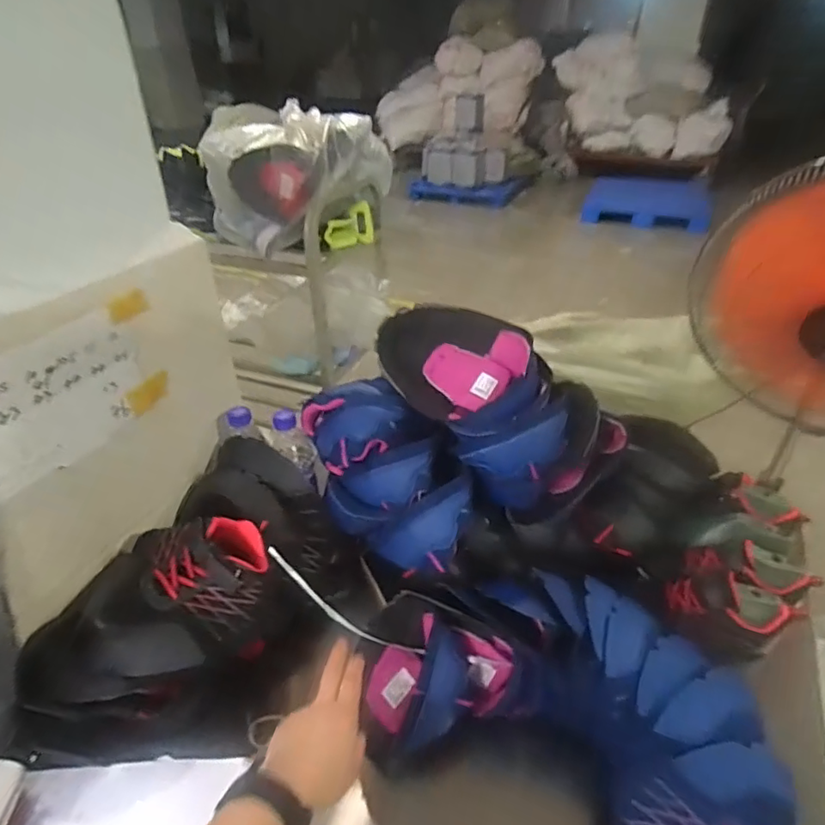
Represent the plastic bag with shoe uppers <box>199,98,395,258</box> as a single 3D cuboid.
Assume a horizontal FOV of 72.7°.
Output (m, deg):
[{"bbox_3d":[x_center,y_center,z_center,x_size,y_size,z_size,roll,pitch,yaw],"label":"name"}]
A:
[{"bbox_3d":[-0.213,-0.460,1.073,0.240,0.188,0.358,10,36,15],"label":"plastic bag with shoe uppers"}]

